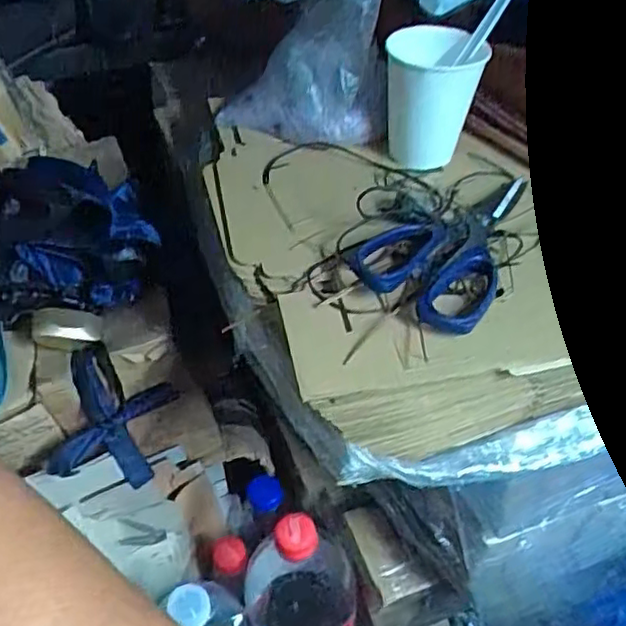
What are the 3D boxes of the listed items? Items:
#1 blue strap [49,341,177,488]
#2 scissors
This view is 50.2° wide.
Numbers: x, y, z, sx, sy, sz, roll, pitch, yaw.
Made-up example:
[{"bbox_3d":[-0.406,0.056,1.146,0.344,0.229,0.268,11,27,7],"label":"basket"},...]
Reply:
[{"bbox_3d":[-0.161,0.085,0.538,0.087,0.111,0.045,14,12,-38],"label":"blue strap"},{"bbox_3d":[0.094,-0.054,0.451,0.093,0.011,0.163,23,50,24],"label":"scissors"}]

